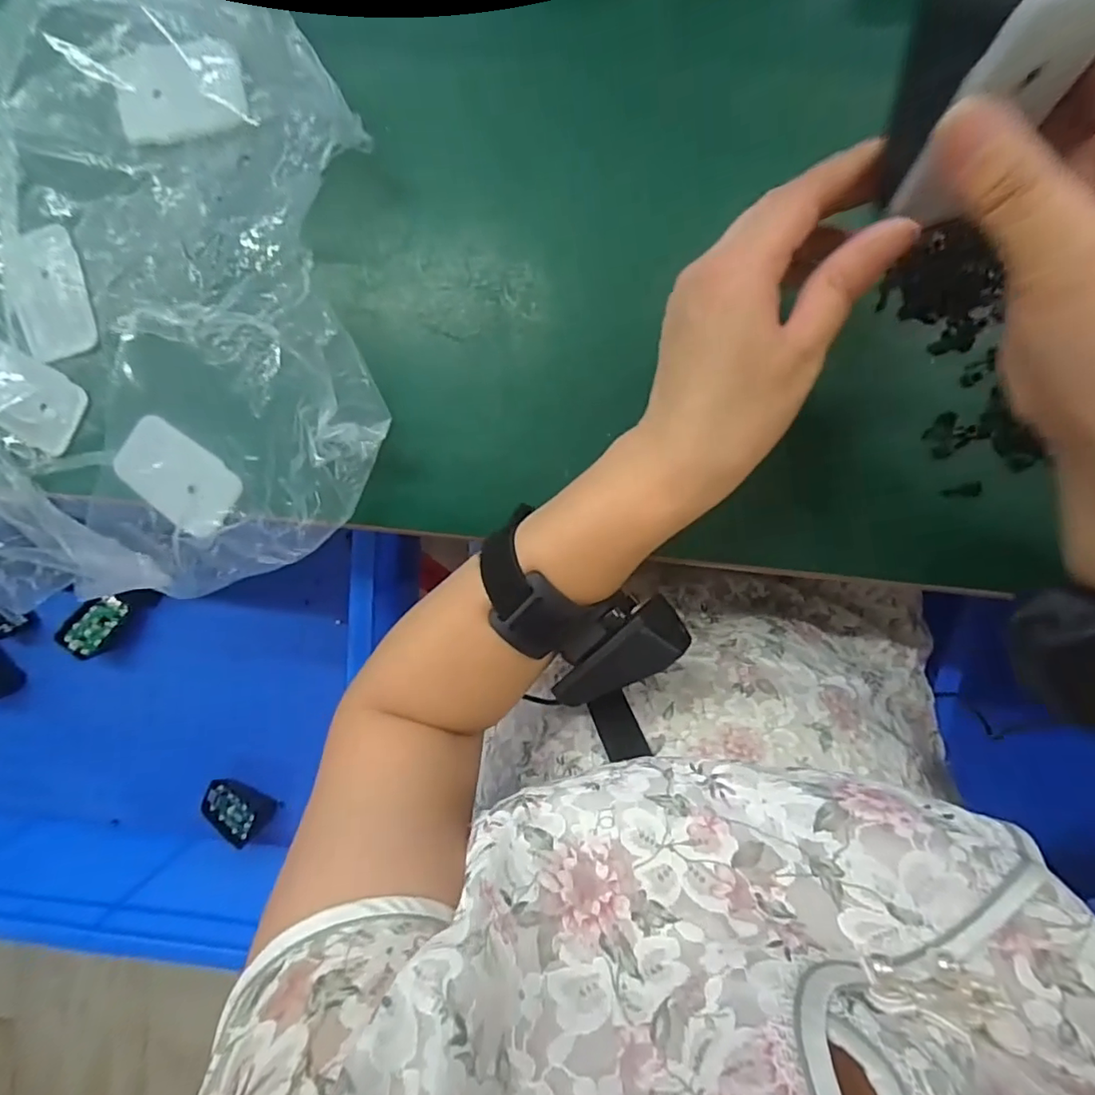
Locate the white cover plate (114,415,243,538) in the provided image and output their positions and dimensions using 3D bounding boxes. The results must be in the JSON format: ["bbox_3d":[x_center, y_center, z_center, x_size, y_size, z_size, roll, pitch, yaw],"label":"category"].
[{"bbox_3d":[-0.204,-0.038,0.309,0.067,0.010,0.044,34,95,-4],"label":"white cover plate"}]

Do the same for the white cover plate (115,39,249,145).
[{"bbox_3d":[-0.188,-0.232,0.288,0.075,0.005,0.036,-1,121,11],"label":"white cover plate"}]

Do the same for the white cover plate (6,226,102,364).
[{"bbox_3d":[-0.270,-0.136,0.306,0.040,0.009,0.064,-3,109,-4],"label":"white cover plate"}]

